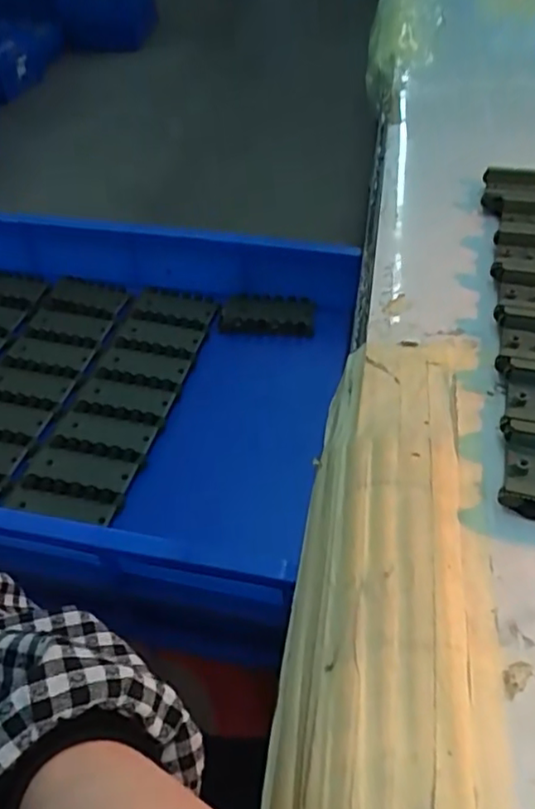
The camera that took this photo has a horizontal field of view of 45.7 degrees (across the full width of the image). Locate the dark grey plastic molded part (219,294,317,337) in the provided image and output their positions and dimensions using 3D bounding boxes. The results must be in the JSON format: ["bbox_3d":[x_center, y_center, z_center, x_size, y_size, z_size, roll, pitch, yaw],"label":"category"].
[{"bbox_3d":[-0.001,-0.092,0.637,0.094,0.013,0.047,2,46,5],"label":"dark grey plastic molded part"}]

